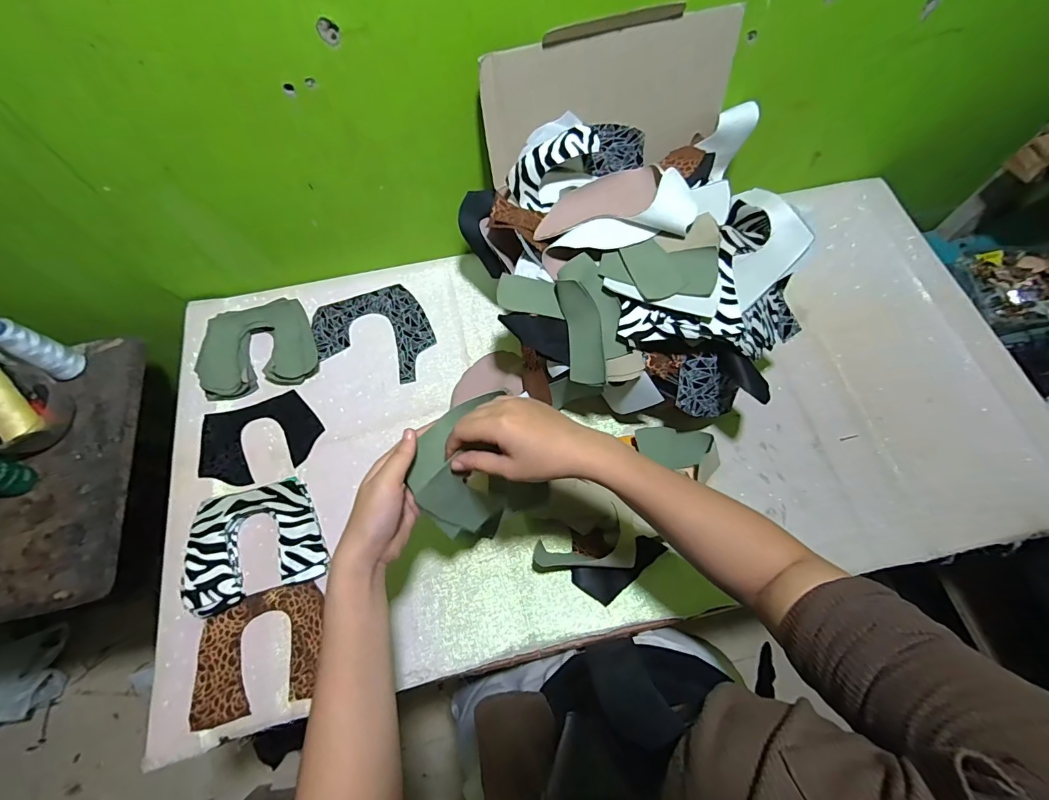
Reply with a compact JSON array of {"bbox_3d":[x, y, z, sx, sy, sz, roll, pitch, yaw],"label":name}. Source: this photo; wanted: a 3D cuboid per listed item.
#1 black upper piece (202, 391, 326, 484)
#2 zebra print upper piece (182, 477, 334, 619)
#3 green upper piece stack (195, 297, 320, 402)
[{"bbox_3d":[-0.373,0.054,0.639,0.157,0.006,0.112,-18,70,-12],"label":"black upper piece"},{"bbox_3d":[-0.337,0.174,0.564,0.156,0.027,0.137,-19,67,-8],"label":"zebra print upper piece"},{"bbox_3d":[-0.401,-0.075,0.676,0.158,0.034,0.131,-20,68,-9],"label":"green upper piece stack"}]

